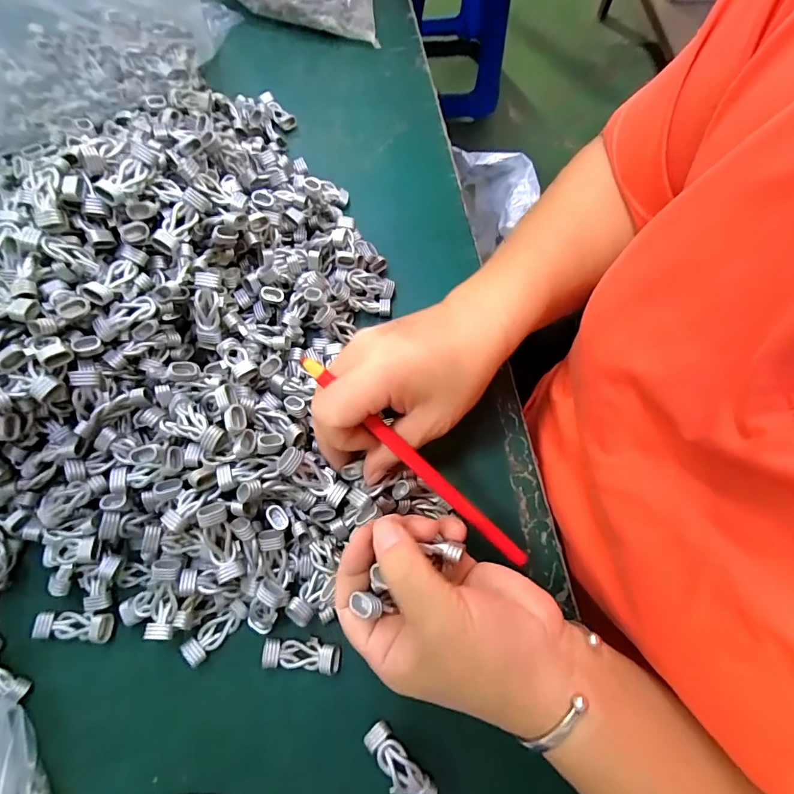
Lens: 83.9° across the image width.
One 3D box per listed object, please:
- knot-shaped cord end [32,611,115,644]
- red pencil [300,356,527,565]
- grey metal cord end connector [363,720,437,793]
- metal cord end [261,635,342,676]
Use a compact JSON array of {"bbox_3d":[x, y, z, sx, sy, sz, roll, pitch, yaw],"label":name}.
[{"bbox_3d":[-0.193,0.138,0.265,0.045,0.009,0.015,1,71,0],"label":"knot-shaped cord end"},{"bbox_3d":[0.012,0.037,0.244,0.166,0.005,0.010,43,75,-7],"label":"red pencil"},{"bbox_3d":[0.001,0.202,0.241,0.017,0.008,0.045,-43,77,-14],"label":"grey metal cord end connector"},{"bbox_3d":[-0.056,0.151,0.259,0.045,0.011,0.017,7,71,2],"label":"metal cord end"}]

